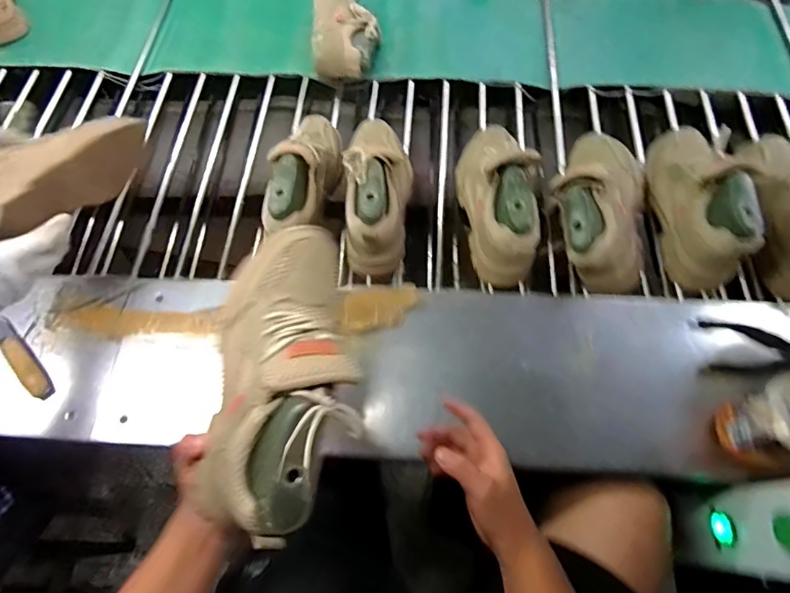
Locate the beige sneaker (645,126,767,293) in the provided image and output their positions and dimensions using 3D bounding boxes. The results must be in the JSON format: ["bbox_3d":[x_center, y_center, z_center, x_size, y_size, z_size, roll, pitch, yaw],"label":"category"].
[{"bbox_3d":[0.467,-0.161,0.706,0.096,0.123,0.290,0,67,3],"label":"beige sneaker"}]

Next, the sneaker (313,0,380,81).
[{"bbox_3d":[-0.101,-0.541,0.937,0.130,0.094,0.235,-8,66,0],"label":"sneaker"}]

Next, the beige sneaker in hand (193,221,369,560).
[{"bbox_3d":[-0.095,0.072,0.433,0.156,0.108,0.280,-16,60,22],"label":"beige sneaker in hand"}]

